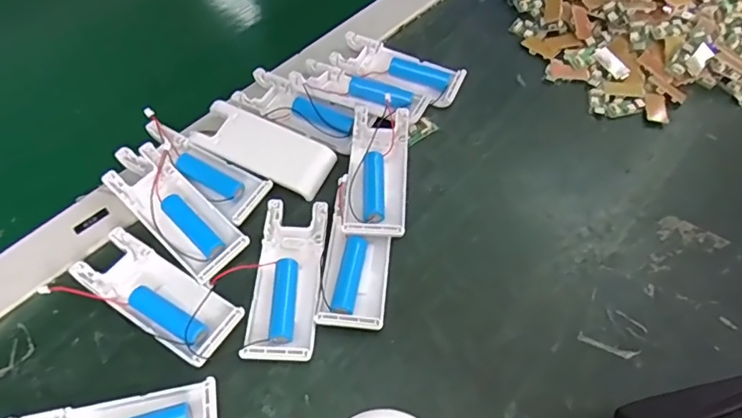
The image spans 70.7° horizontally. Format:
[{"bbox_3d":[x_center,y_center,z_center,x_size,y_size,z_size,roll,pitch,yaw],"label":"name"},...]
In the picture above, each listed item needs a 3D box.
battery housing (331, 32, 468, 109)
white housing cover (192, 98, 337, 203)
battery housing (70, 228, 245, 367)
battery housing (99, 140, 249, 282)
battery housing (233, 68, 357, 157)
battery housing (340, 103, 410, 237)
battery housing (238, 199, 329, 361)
[{"bbox_3d":[0.022,-0.114,0.427,0.103,0.016,0.044,22,58,13],"label":"battery housing"},{"bbox_3d":[-0.076,-0.045,0.367,0.100,0.012,0.038,25,58,14],"label":"white housing cover"},{"bbox_3d":[-0.126,0.049,0.308,0.102,0.009,0.040,28,59,16],"label":"battery housing"},{"bbox_3d":[-0.124,0.001,0.336,0.101,0.015,0.039,38,63,22],"label":"battery housing"},{"bbox_3d":[-0.054,-0.074,0.394,0.097,0.014,0.039,28,59,16],"label":"battery housing"},{"bbox_3d":[0.004,-0.024,0.355,0.040,0.023,0.102,4,56,1],"label":"battery housing"},{"bbox_3d":[-0.050,0.040,0.317,0.040,0.010,0.102,3,56,0],"label":"battery housing"}]

